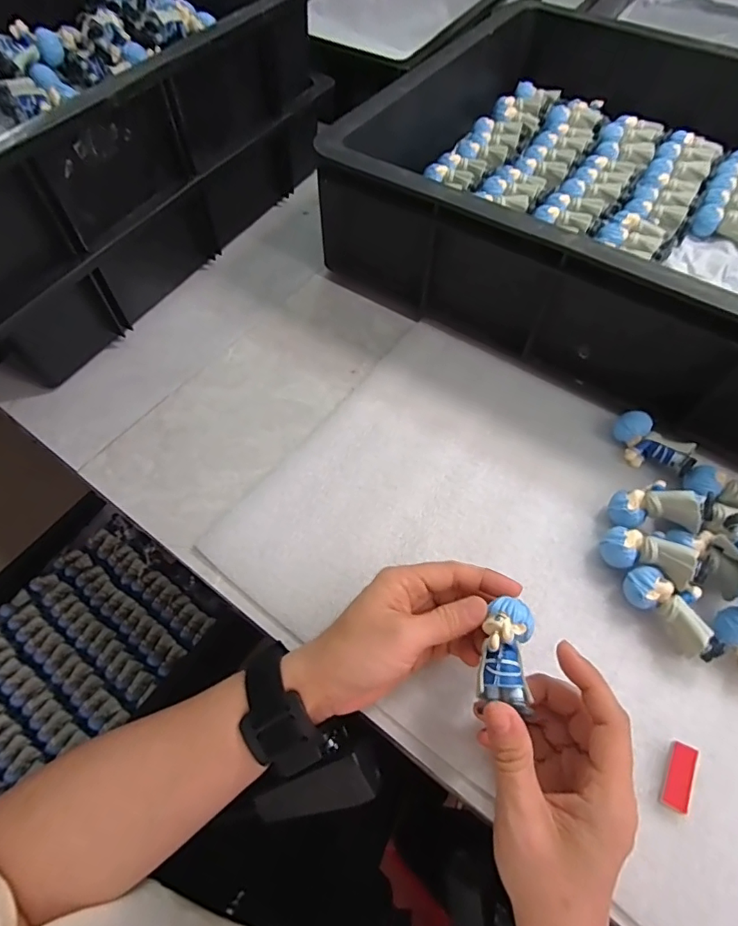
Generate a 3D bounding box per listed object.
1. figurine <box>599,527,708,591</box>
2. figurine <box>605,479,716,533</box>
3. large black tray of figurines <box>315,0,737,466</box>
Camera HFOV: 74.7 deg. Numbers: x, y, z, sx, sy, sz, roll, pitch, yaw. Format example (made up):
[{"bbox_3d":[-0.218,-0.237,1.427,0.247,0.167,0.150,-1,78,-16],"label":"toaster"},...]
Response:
[{"bbox_3d":[0.187,0.061,0.318,0.060,0.020,0.025,16,65,33],"label":"figurine"},{"bbox_3d":[0.200,0.032,0.333,0.061,0.025,0.027,-3,61,36],"label":"figurine"},{"bbox_3d":[0.309,-0.226,0.430,0.600,0.141,0.411,30,64,16],"label":"large black tray of figurines"}]

